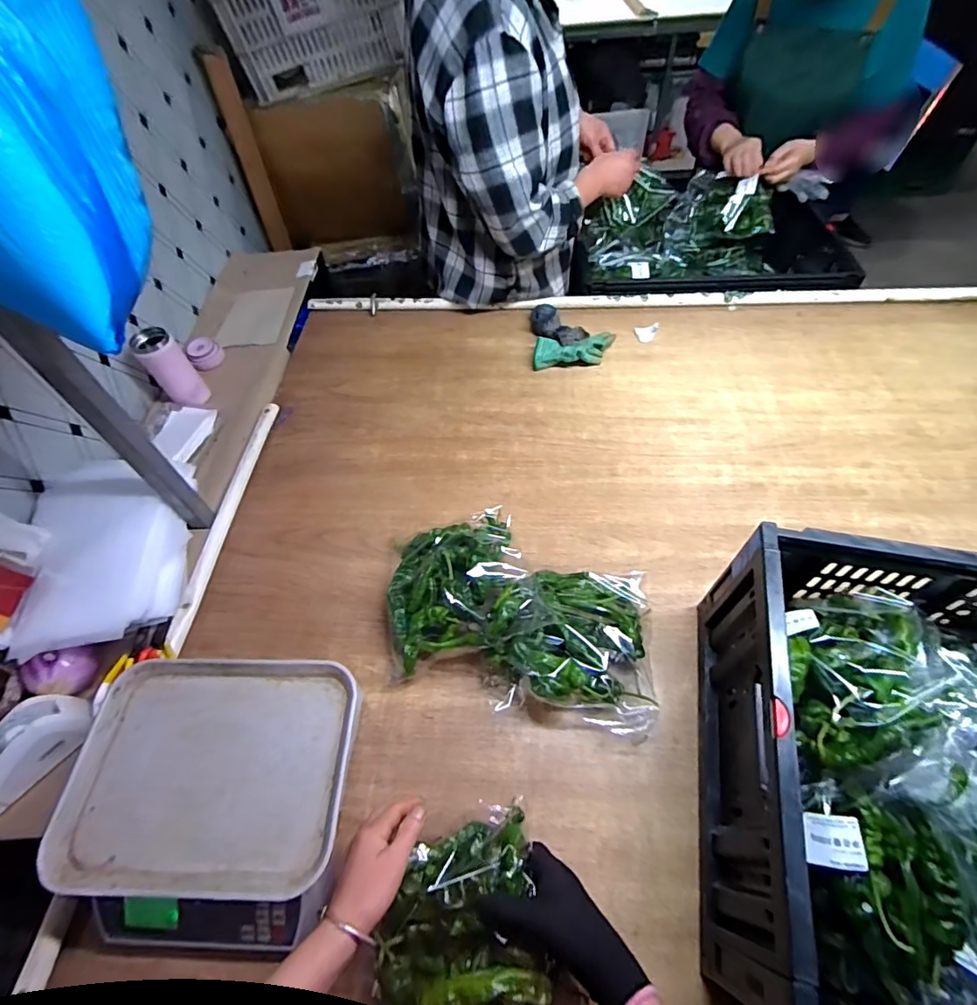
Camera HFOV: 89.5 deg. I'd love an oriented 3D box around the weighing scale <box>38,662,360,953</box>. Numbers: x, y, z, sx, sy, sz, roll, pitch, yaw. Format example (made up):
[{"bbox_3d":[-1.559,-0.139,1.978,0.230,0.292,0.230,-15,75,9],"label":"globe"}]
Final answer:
[{"bbox_3d":[-0.287,0.318,0.539,0.277,0.102,0.256,0,55,4],"label":"weighing scale"}]

